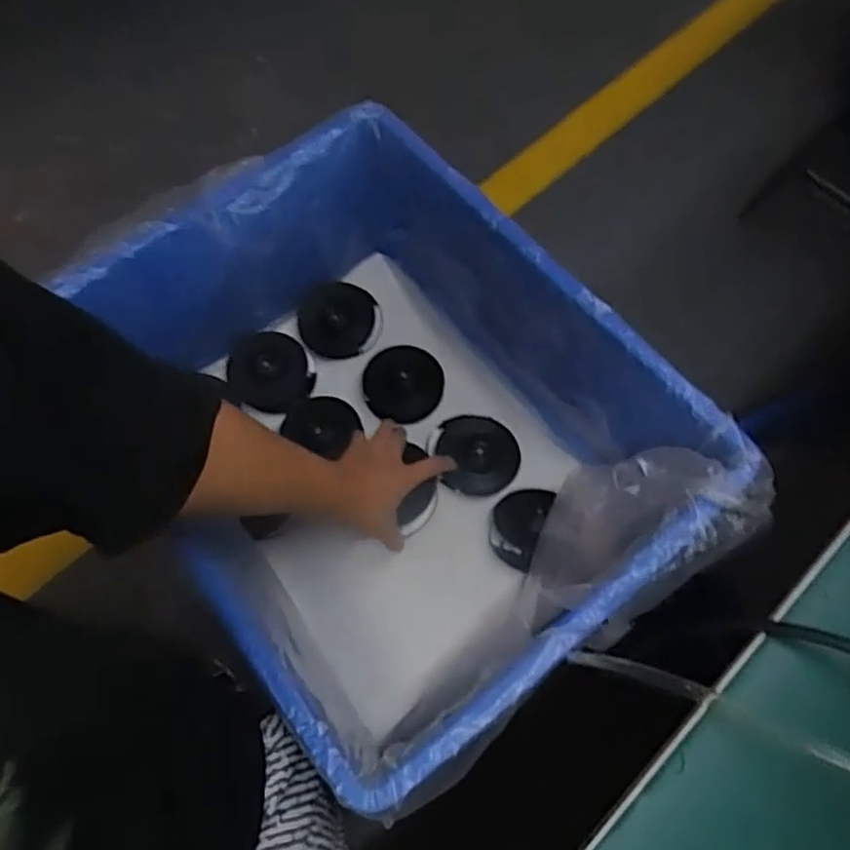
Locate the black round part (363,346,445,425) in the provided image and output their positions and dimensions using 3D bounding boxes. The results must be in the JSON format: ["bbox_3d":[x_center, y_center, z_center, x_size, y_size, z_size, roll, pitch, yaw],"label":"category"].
[{"bbox_3d":[-0.025,-0.048,0.828,0.095,0.016,0.095,2,80,-11],"label":"black round part"}]

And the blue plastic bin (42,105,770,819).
[{"bbox_3d":[-0.053,0.004,0.705,0.401,0.260,0.582,-36,70,-15],"label":"blue plastic bin"}]

